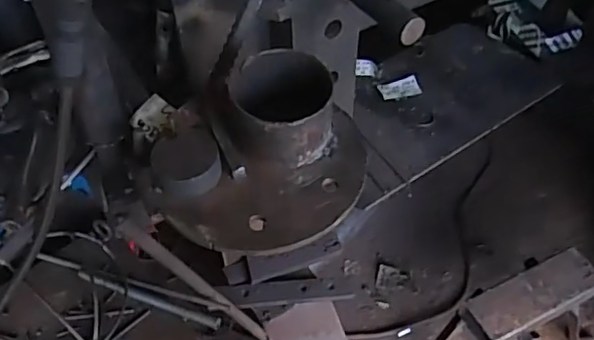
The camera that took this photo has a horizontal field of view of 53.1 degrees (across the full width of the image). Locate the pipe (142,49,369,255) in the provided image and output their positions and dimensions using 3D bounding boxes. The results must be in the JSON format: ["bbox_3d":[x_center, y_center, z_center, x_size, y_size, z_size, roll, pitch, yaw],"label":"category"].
[{"bbox_3d":[-0.036,-0.022,0.634,0.213,0.089,0.210,-1,49,1],"label":"pipe"}]

